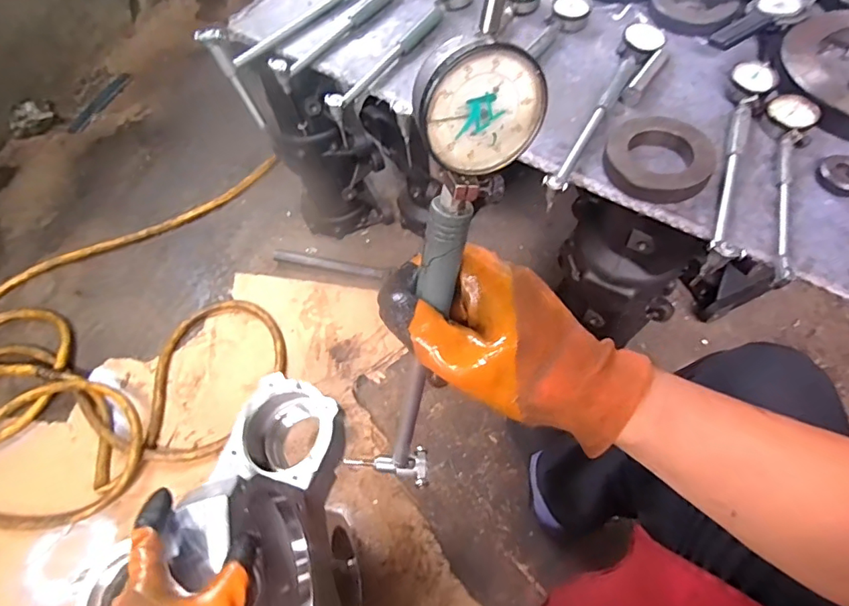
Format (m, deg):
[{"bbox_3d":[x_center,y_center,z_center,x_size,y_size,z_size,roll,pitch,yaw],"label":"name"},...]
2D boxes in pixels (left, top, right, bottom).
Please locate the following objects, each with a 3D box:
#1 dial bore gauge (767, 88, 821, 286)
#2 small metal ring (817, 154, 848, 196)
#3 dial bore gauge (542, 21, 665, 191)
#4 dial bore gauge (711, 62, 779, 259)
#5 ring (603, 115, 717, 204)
[{"bbox_3d":[0.400,-0.137,0.564,0.047,0.028,0.276,18,62,14],"label":"dial bore gauge"},{"bbox_3d":[0.471,-0.144,0.568,0.053,0.013,0.059,33,66,21],"label":"small metal ring"},{"bbox_3d":[0.224,-0.252,0.640,0.048,0.024,0.337,27,64,18],"label":"dial bore gauge"},{"bbox_3d":[0.366,-0.173,0.583,0.046,0.029,0.322,17,62,14],"label":"dial bore gauge"},{"bbox_3d":[0.270,-0.169,0.582,0.118,0.023,0.107,15,61,13],"label":"ring"}]

